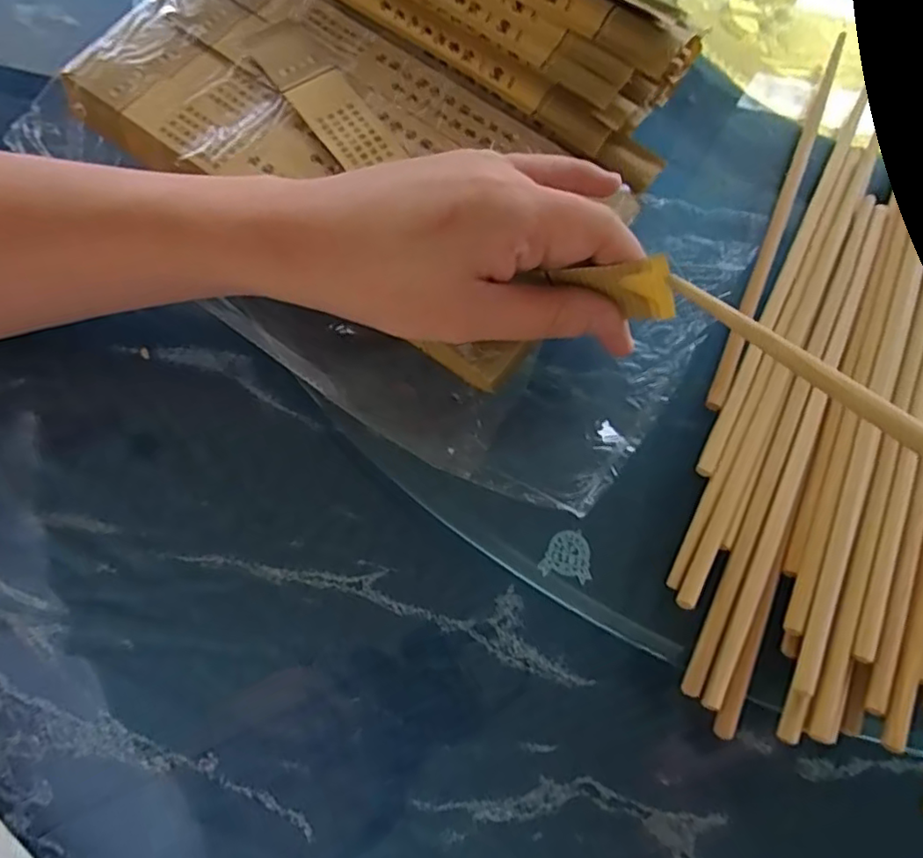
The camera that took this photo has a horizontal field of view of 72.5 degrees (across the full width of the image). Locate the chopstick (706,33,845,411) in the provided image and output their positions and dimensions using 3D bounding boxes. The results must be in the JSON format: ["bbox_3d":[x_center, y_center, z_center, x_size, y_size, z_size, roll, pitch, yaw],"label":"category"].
[{"bbox_3d":[0.166,-0.115,0.327,0.009,0.011,0.248,25,72,5],"label":"chopstick"}]

